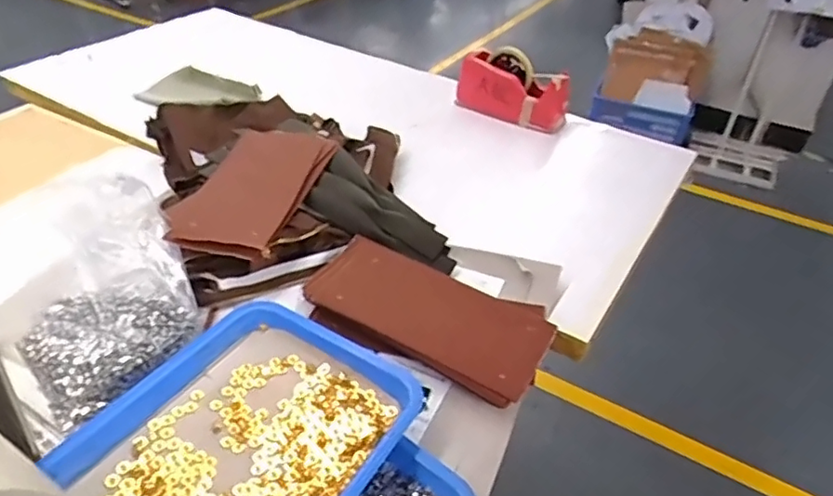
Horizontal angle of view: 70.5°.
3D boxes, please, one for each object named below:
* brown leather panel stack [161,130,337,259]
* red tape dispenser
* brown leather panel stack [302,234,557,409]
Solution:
[{"bbox_3d":[-0.205,-0.089,0.761,0.125,0.044,0.258,11,39,9],"label":"brown leather panel stack"},{"bbox_3d":[0.174,-0.293,1.089,0.203,0.107,0.057,26,44,26],"label":"red tape dispenser"},{"bbox_3d":[0.012,0.072,0.672,0.272,0.039,0.135,22,42,21],"label":"brown leather panel stack"}]

